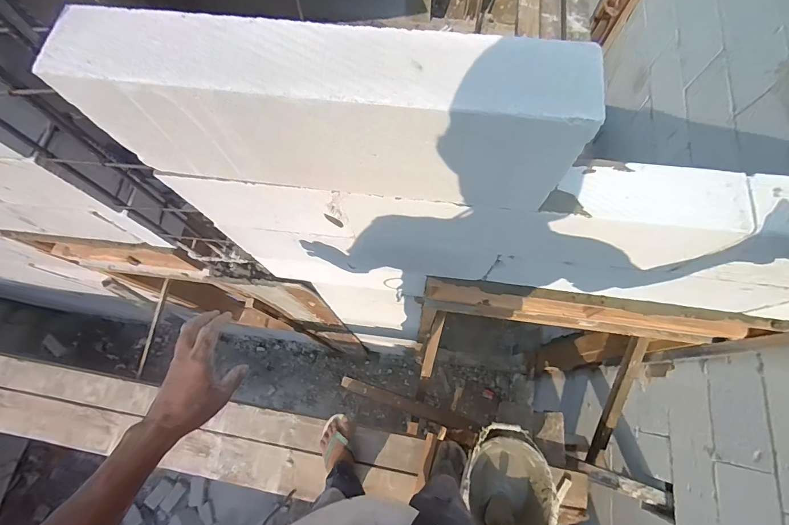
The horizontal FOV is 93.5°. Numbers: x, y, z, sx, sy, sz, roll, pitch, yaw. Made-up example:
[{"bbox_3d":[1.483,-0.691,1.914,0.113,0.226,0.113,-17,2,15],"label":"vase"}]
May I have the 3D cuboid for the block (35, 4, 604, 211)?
[{"bbox_3d":[-0.081,-0.183,0.481,0.573,0.204,0.105,6,71,4],"label":"block"}]

